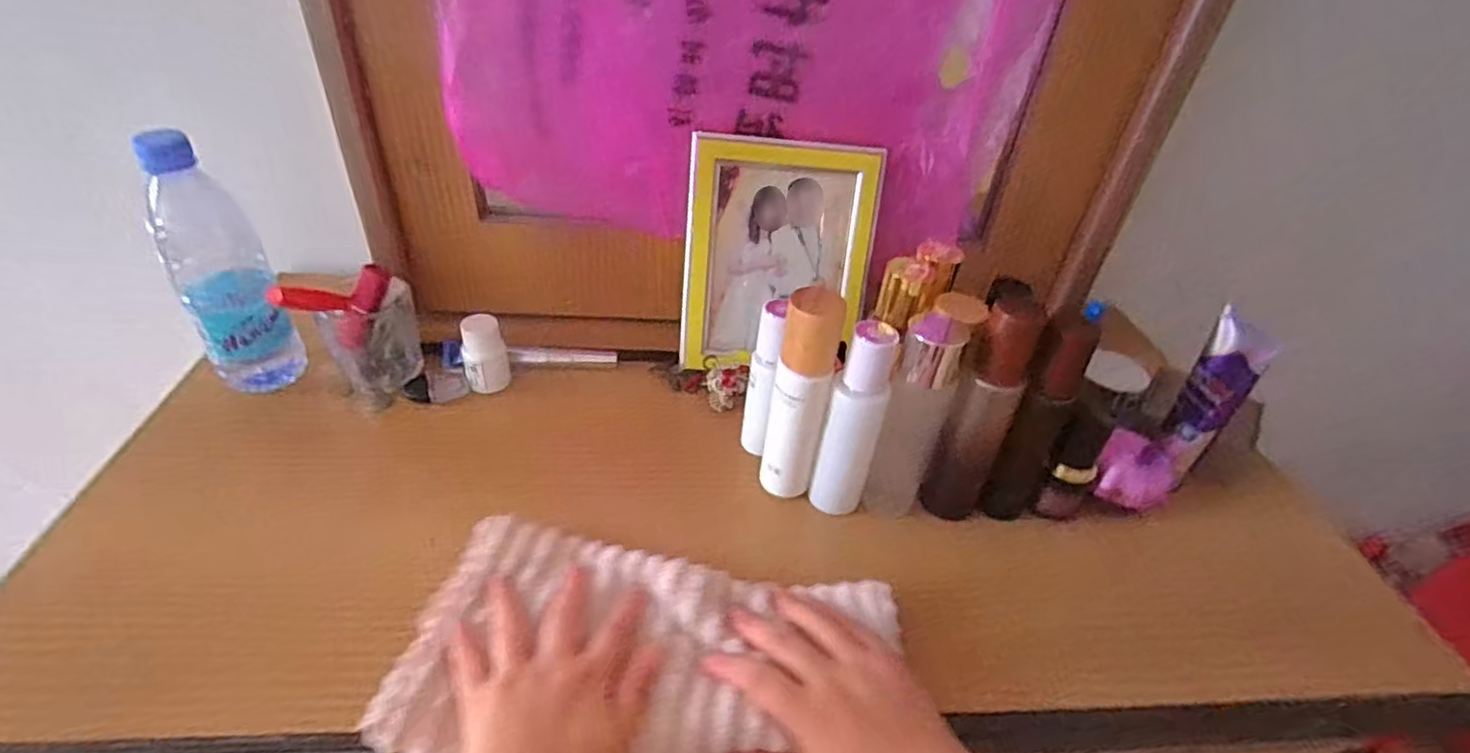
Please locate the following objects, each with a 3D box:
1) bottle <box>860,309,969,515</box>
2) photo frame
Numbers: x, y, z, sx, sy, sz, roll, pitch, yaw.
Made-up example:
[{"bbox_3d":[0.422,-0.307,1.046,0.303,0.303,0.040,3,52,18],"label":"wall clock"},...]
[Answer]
[{"bbox_3d":[0.136,0.032,0.510,0.043,0.171,0.053,19,40,17],"label":"bottle"},{"bbox_3d":[0.042,-0.110,0.616,0.170,0.203,0.016,3,18,-5],"label":"photo frame"}]

